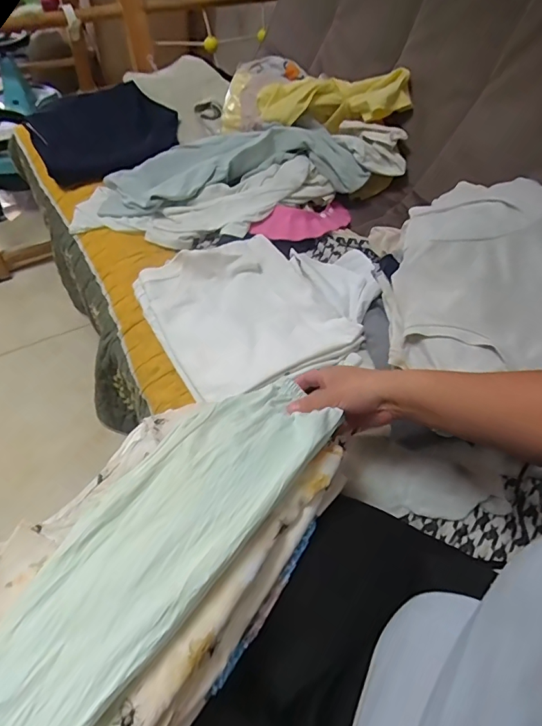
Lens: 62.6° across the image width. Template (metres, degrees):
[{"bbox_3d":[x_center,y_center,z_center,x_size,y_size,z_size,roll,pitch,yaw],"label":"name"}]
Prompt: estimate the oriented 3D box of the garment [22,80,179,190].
[{"bbox_3d":[-0.361,-0.508,0.986,0.300,0.125,0.222,-29,58,-24],"label":"garment"}]

